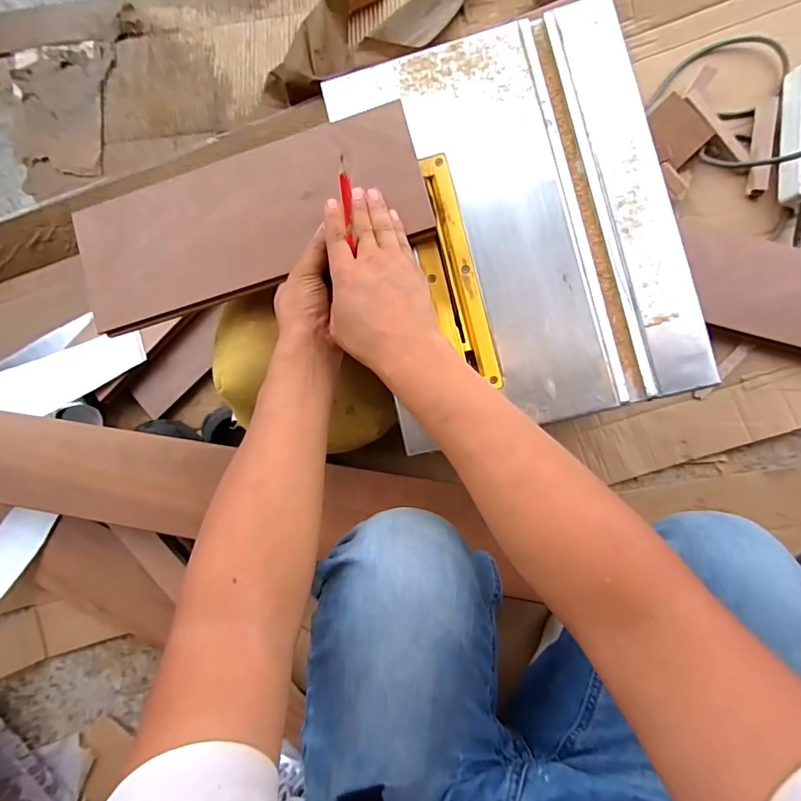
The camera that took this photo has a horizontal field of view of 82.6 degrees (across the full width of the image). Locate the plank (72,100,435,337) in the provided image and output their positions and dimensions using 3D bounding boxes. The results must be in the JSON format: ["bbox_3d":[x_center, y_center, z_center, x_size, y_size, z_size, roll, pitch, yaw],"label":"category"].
[{"bbox_3d":[-0.150,-0.176,0.448,0.350,0.013,0.137,-20,86,5],"label":"plank"}]

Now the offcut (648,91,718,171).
[{"bbox_3d":[0.396,-0.387,0.652,0.078,0.006,0.085,-41,97,2],"label":"offcut"}]

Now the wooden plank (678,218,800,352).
[{"bbox_3d":[0.544,-0.158,0.657,0.293,0.020,0.144,20,91,6],"label":"wooden plank"}]

